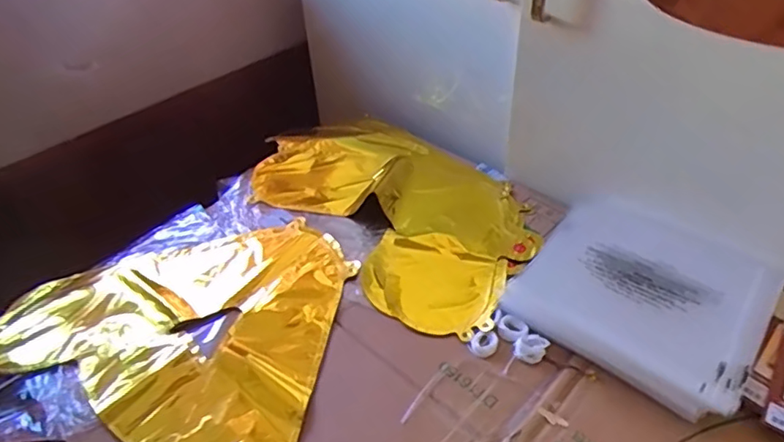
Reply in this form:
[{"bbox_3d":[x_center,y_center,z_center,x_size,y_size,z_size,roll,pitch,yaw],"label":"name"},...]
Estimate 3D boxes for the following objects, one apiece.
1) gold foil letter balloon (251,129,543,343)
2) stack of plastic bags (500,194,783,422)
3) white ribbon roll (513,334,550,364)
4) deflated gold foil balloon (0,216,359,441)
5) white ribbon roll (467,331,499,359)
[{"bbox_3d":[-0.009,-0.025,0.718,0.405,0.027,0.234,32,53,32],"label":"gold foil letter balloon"},{"bbox_3d":[0.252,0.072,0.577,0.218,0.029,0.207,27,51,29],"label":"stack of plastic bags"},{"bbox_3d":[0.134,0.123,0.552,0.029,0.009,0.029,-2,43,2],"label":"white ribbon roll"},{"bbox_3d":[-0.207,0.115,0.578,0.368,0.011,0.350,28,51,30],"label":"deflated gold foil balloon"},{"bbox_3d":[0.090,0.121,0.560,0.025,0.005,0.029,32,53,32],"label":"white ribbon roll"}]

